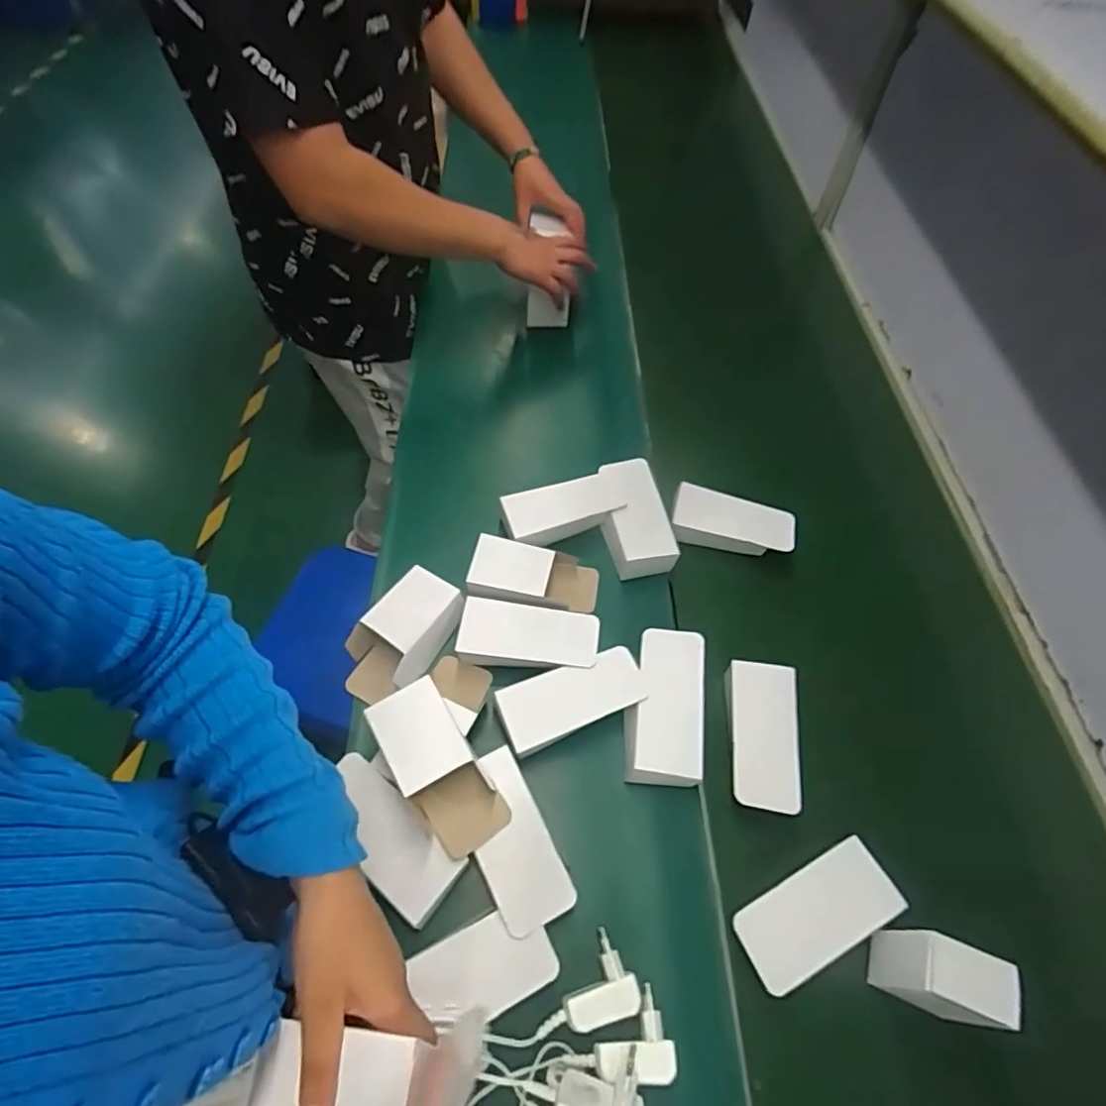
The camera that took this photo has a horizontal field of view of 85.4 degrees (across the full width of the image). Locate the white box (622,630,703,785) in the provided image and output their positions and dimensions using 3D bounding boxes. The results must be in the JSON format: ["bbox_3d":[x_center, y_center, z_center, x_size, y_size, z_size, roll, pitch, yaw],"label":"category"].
[{"bbox_3d":[0.110,0.157,0.603,0.074,0.059,0.149,10,56,2],"label":"white box"}]

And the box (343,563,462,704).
[{"bbox_3d":[-0.160,0.089,0.634,0.074,0.057,0.136,36,60,18],"label":"box"}]

